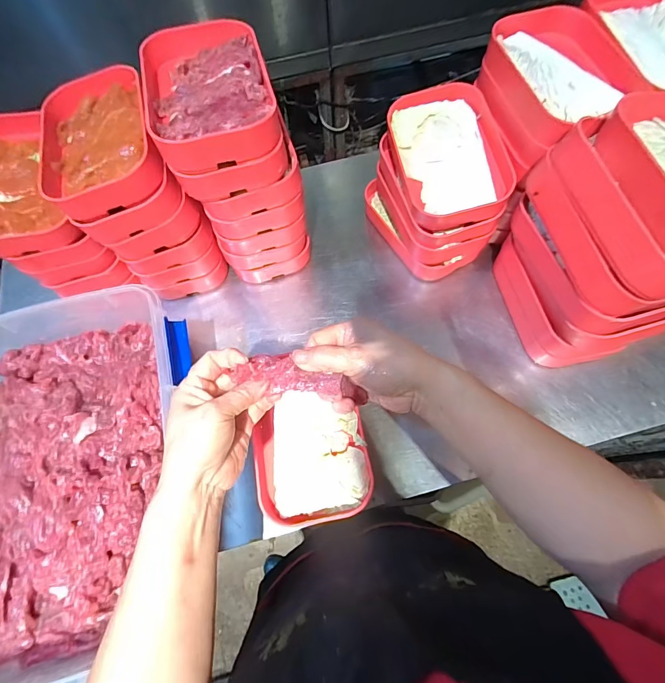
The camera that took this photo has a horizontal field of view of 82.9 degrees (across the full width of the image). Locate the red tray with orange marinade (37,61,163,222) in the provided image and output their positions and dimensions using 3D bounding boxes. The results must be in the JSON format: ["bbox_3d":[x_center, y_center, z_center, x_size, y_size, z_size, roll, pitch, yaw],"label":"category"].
[{"bbox_3d":[-0.265,-0.232,0.429,0.128,0.038,0.202,-21,69,-5],"label":"red tray with orange marinade"}]

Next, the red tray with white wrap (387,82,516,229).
[{"bbox_3d":[0.144,-0.242,0.484,0.129,0.048,0.189,-10,68,-1],"label":"red tray with white wrap"}]

